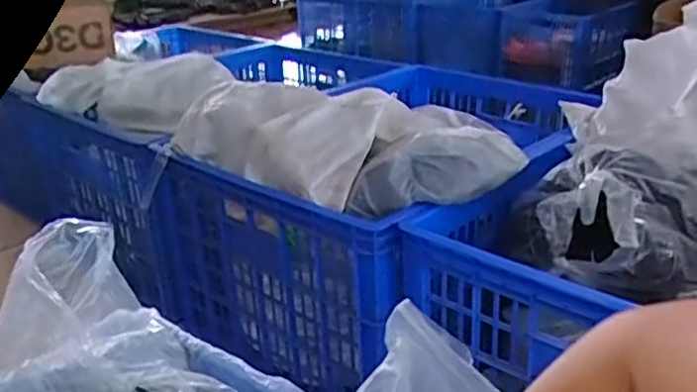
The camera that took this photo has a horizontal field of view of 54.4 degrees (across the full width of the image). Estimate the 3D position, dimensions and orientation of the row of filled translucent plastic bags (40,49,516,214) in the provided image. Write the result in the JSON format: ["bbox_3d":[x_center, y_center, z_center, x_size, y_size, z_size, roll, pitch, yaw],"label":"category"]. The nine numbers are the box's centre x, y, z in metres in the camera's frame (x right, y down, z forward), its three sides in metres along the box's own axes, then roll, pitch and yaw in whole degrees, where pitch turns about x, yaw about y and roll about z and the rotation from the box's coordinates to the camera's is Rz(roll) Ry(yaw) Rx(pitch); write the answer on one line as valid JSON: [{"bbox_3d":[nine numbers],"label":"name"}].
[{"bbox_3d":[-0.250,-0.171,1.548,1.244,0.171,0.327,19,31,40],"label":"row of filled translucent plastic bags"}]

